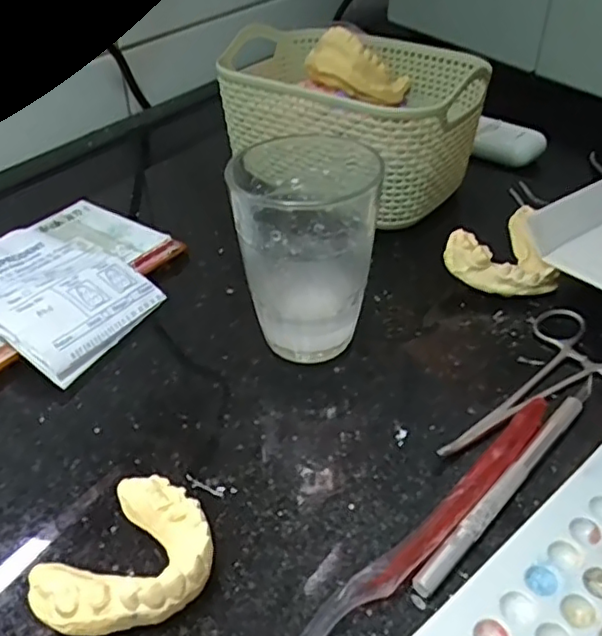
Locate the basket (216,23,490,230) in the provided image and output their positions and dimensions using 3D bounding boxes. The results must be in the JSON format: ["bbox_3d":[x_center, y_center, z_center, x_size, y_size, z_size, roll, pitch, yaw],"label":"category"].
[{"bbox_3d":[0.030,-0.131,0.428,0.178,0.094,0.116,25,47,30],"label":"basket"}]

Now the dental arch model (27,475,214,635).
[{"bbox_3d":[-0.056,0.086,0.219,0.051,0.018,0.060,17,43,21],"label":"dental arch model"}]

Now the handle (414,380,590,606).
[{"bbox_3d":[0.088,0.060,0.250,0.008,0.006,0.135,31,49,33],"label":"handle"}]

